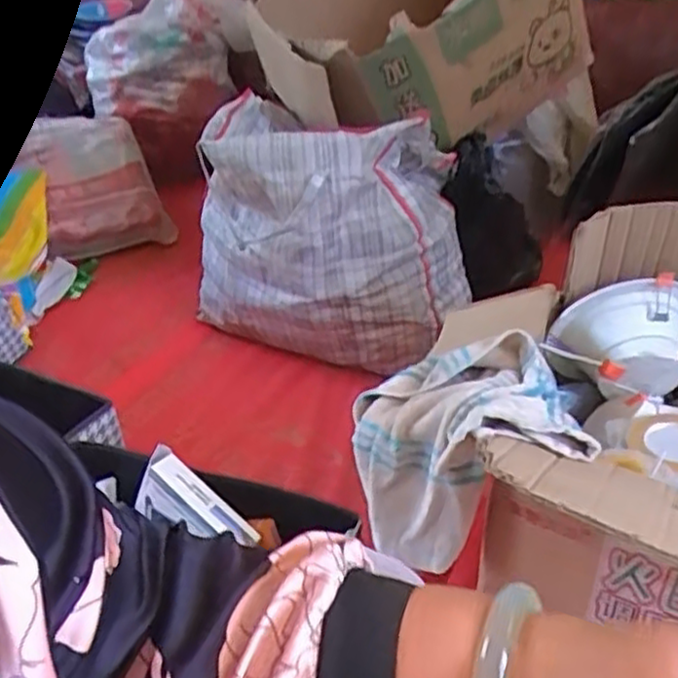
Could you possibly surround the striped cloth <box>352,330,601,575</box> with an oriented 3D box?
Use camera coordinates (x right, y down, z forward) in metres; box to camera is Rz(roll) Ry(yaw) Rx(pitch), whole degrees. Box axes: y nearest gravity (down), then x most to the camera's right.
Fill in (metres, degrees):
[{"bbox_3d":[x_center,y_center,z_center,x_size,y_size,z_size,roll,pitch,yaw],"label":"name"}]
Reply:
[{"bbox_3d":[0.114,0.086,0.710,0.198,0.159,0.205,-2,33,2],"label":"striped cloth"}]

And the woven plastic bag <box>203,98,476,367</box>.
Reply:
[{"bbox_3d":[-0.034,-0.200,1.337,0.526,0.407,0.361,2,34,7],"label":"woven plastic bag"}]

